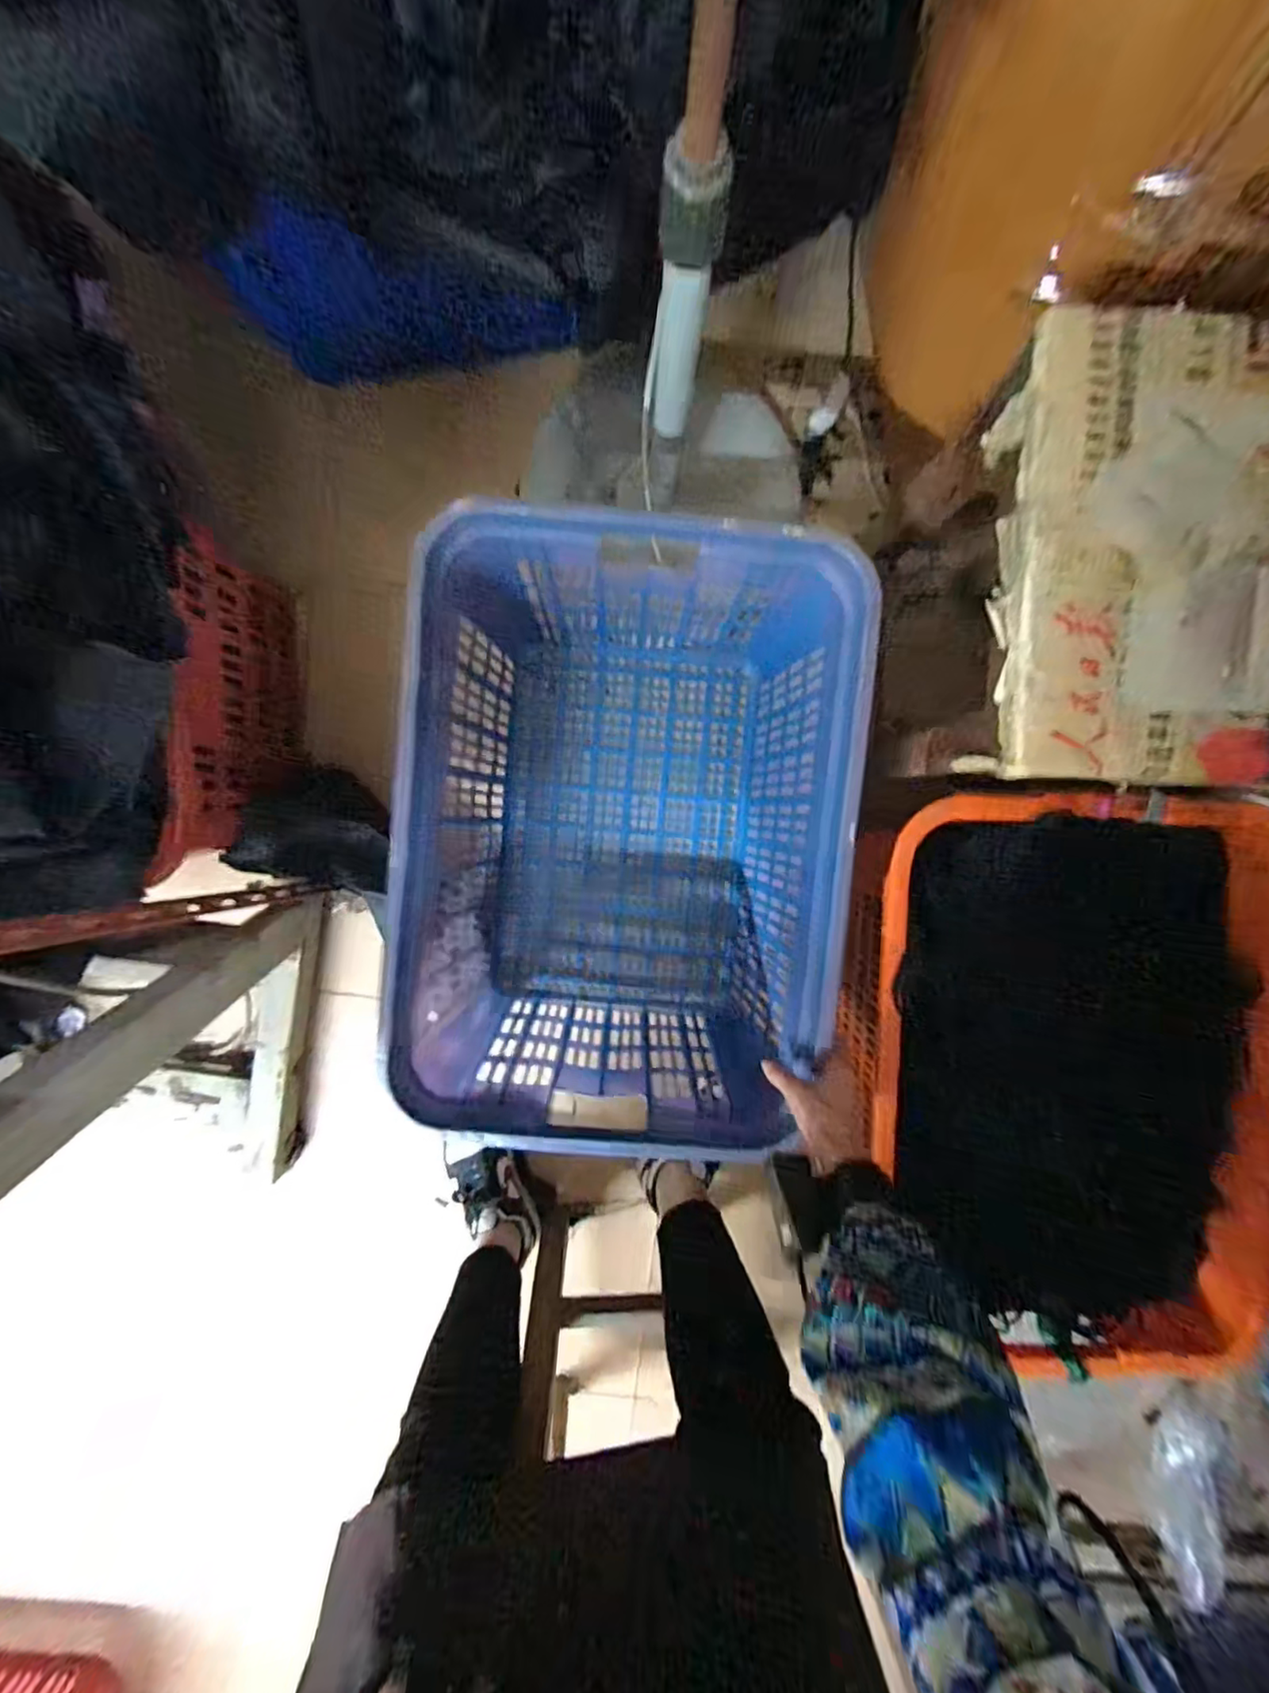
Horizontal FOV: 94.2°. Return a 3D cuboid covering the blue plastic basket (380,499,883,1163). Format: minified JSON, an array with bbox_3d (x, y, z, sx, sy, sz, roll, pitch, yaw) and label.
[{"bbox_3d":[-0.016,-0.017,0.698,0.418,0.309,0.581,5,93,-3],"label":"blue plastic basket"}]

